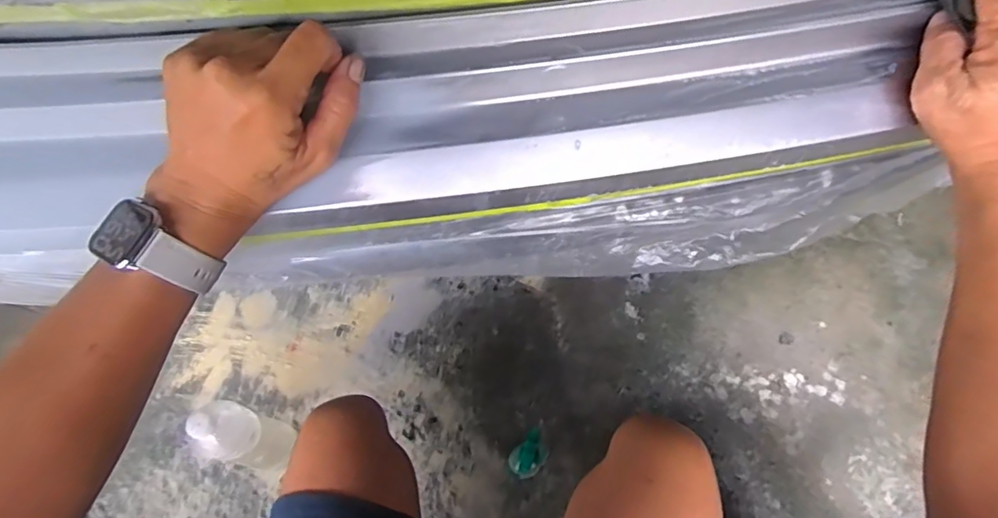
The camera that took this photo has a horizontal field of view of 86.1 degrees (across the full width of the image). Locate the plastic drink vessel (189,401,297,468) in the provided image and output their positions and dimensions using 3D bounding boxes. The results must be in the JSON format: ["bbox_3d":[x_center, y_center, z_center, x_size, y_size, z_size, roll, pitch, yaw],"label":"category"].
[{"bbox_3d":[-0.364,0.255,0.766,0.072,0.270,0.070,15,67,6],"label":"plastic drink vessel"}]

